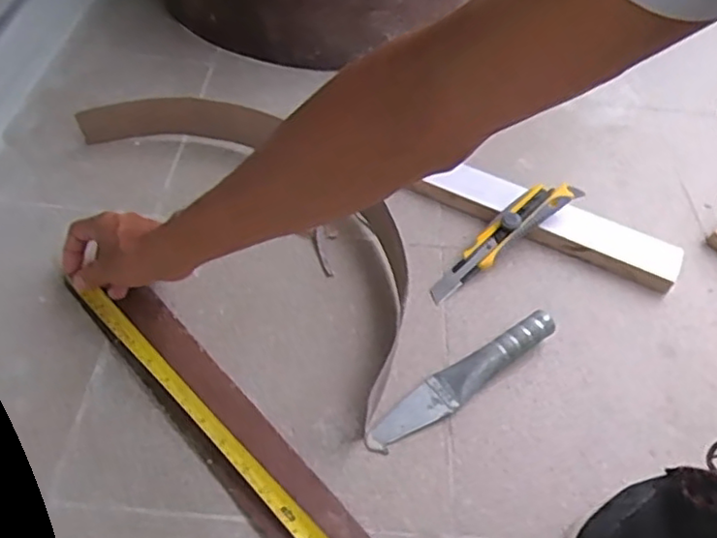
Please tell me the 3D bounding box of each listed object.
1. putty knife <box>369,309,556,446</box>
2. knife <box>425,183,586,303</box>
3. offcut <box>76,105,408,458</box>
[{"bbox_3d":[0.092,0.091,0.559,0.191,0.028,0.035,-28,57,-26],"label":"putty knife"},{"bbox_3d":[0.146,-0.032,0.661,0.198,0.021,0.038,-38,62,-17],"label":"knife"},{"bbox_3d":[-0.084,-0.056,0.642,0.169,0.060,0.477,-33,59,-29],"label":"offcut"}]

